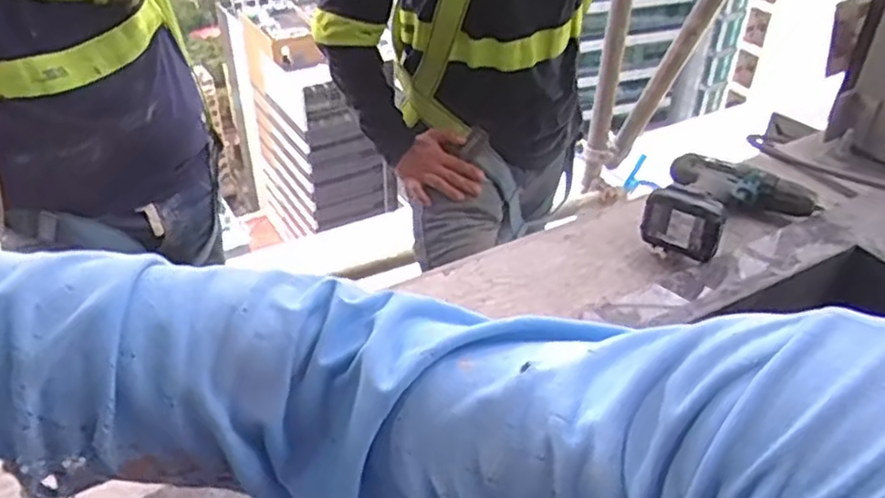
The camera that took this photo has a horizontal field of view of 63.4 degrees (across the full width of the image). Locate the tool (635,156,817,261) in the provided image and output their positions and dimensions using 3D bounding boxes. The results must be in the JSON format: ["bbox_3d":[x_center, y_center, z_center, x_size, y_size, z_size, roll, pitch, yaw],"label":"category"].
[{"bbox_3d":[0.327,-0.044,0.812,0.164,0.082,0.183,19,41,22],"label":"tool"}]

